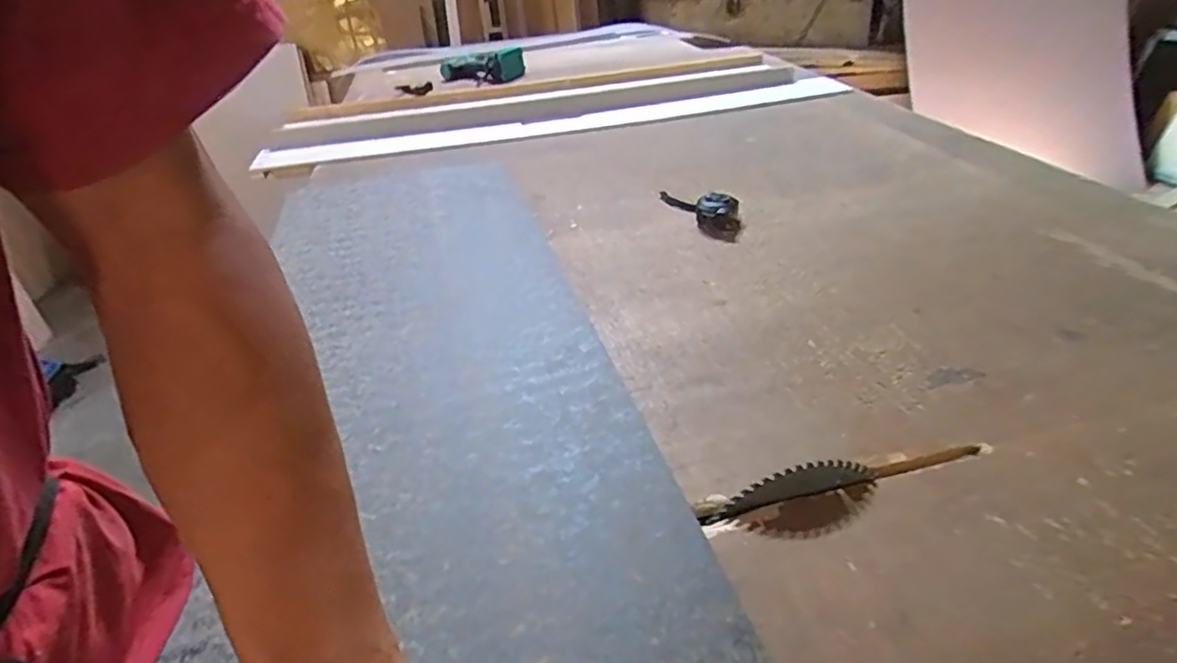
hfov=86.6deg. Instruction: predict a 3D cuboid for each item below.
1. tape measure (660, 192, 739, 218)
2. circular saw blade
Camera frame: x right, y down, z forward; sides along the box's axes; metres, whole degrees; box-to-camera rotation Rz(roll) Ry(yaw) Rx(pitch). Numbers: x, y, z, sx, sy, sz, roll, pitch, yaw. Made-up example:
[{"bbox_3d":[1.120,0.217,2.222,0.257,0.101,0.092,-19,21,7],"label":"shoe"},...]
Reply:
[{"bbox_3d":[0.155,-0.192,0.937,0.045,0.032,0.147,-28,27,-31],"label":"tape measure"},{"bbox_3d":[0.156,0.119,0.486,0.129,0.031,0.009,-14,24,-5],"label":"circular saw blade"}]

